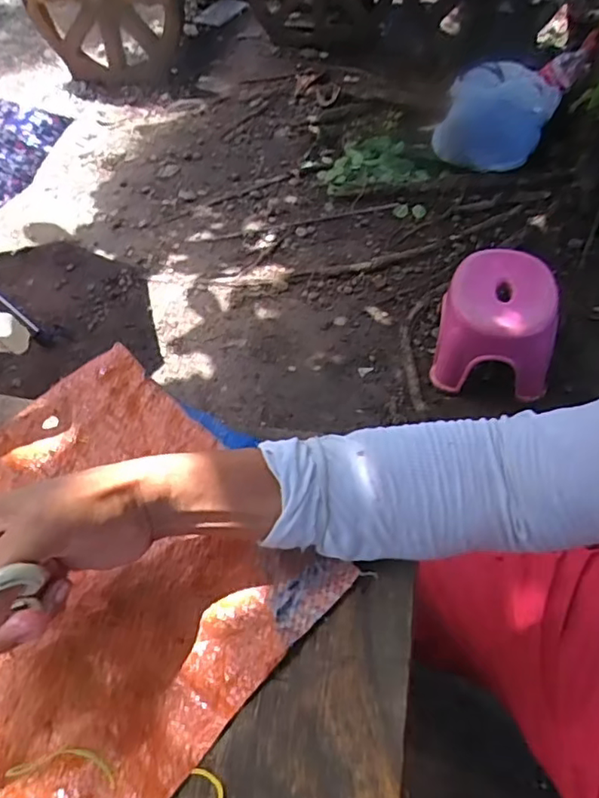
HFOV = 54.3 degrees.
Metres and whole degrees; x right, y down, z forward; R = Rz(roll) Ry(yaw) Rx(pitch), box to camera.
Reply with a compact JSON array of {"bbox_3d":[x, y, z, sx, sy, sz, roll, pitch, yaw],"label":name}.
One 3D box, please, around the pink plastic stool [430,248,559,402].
[{"bbox_3d":[0.445,-0.176,1.339,0.239,0.206,0.281,7,52,11],"label":"pink plastic stool"}]

